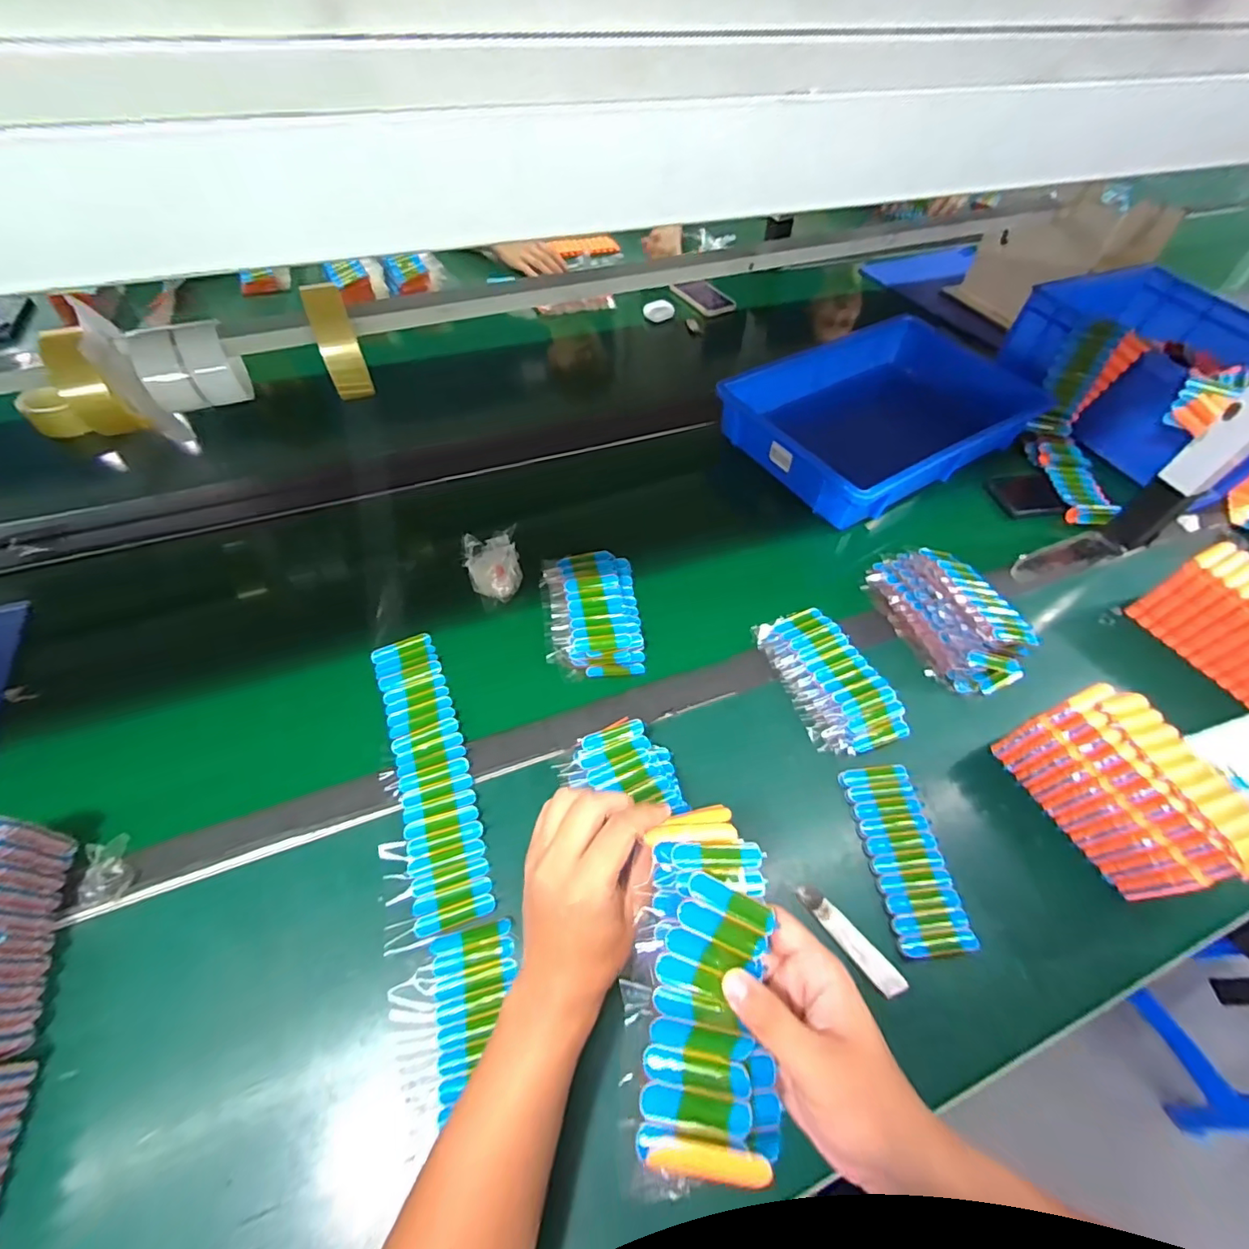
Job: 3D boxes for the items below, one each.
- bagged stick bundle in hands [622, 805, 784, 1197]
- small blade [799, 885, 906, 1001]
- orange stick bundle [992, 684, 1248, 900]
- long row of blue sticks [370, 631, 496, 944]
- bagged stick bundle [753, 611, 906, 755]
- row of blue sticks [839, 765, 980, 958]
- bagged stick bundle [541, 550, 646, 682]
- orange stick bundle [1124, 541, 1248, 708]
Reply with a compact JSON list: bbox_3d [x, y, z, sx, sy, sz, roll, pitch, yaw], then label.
[{"bbox_3d":[0.046,0.190,0.297,0.081,0.045,0.171,7,56,2],"label":"bagged stick bundle in hands"},{"bbox_3d":[0.185,0.258,0.438,0.019,0.005,0.098,-33,62,-23],"label":"small blade"},{"bbox_3d":[0.446,0.146,0.471,0.108,0.090,0.164,-18,57,-15],"label":"orange stick bundle"},{"bbox_3d":[-0.184,0.128,0.502,0.065,0.006,0.288,-17,56,-14],"label":"long row of blue sticks"},{"bbox_3d":[0.215,0.055,0.566,0.090,0.030,0.165,-15,56,-13],"label":"bagged stick bundle"},{"bbox_3d":[0.249,0.202,0.472,0.065,0.010,0.152,-4,54,-5],"label":"row of blue sticks"},{"bbox_3d":[-0.037,-0.017,0.612,0.103,0.033,0.166,-4,54,-5],"label":"bagged stick bundle"},{"bbox_3d":[0.686,-0.001,0.590,0.067,0.086,0.157,-23,58,-18],"label":"orange stick bundle"}]

